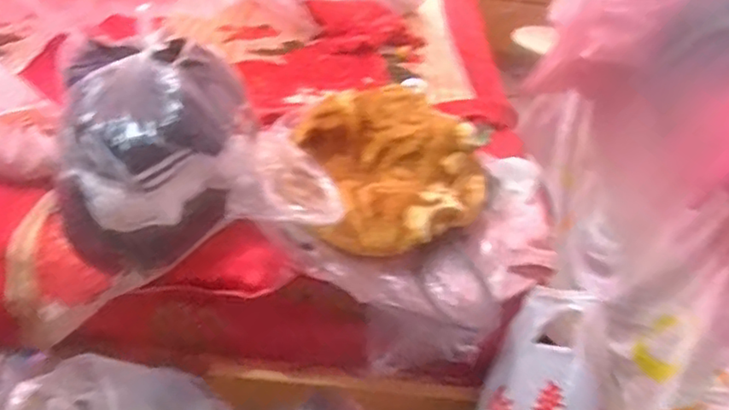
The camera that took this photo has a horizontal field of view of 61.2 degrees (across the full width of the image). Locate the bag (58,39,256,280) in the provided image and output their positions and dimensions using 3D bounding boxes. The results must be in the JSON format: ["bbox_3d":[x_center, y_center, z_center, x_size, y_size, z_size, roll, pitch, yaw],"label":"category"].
[{"bbox_3d":[-0.245,-0.062,0.732,0.209,0.203,0.176,2,37,-8],"label":"bag"}]

